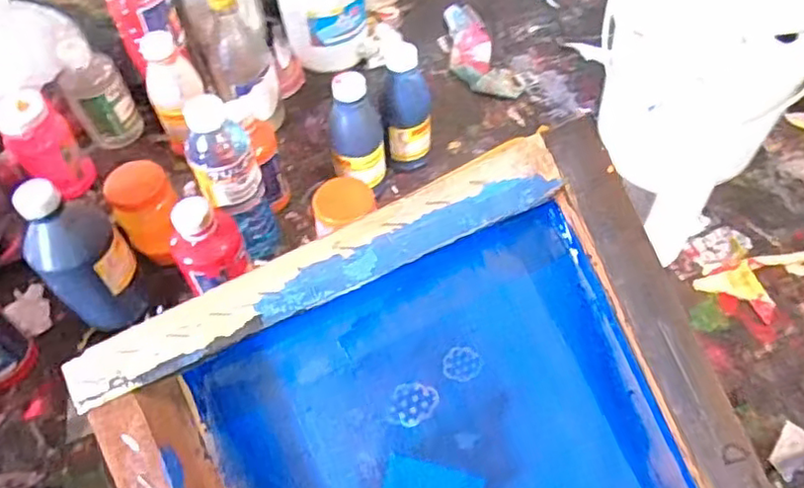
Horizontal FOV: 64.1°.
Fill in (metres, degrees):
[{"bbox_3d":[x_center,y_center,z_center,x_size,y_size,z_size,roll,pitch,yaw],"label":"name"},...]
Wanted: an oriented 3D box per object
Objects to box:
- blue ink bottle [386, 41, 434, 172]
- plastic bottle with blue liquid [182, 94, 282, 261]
[{"bbox_3d":[0.008,-0.137,0.676,0.046,0.151,0.043,0,55,3],"label":"blue ink bottle"},{"bbox_3d":[-0.155,-0.051,0.597,0.053,0.186,0.047,-20,57,-11],"label":"plastic bottle with blue liquid"}]

